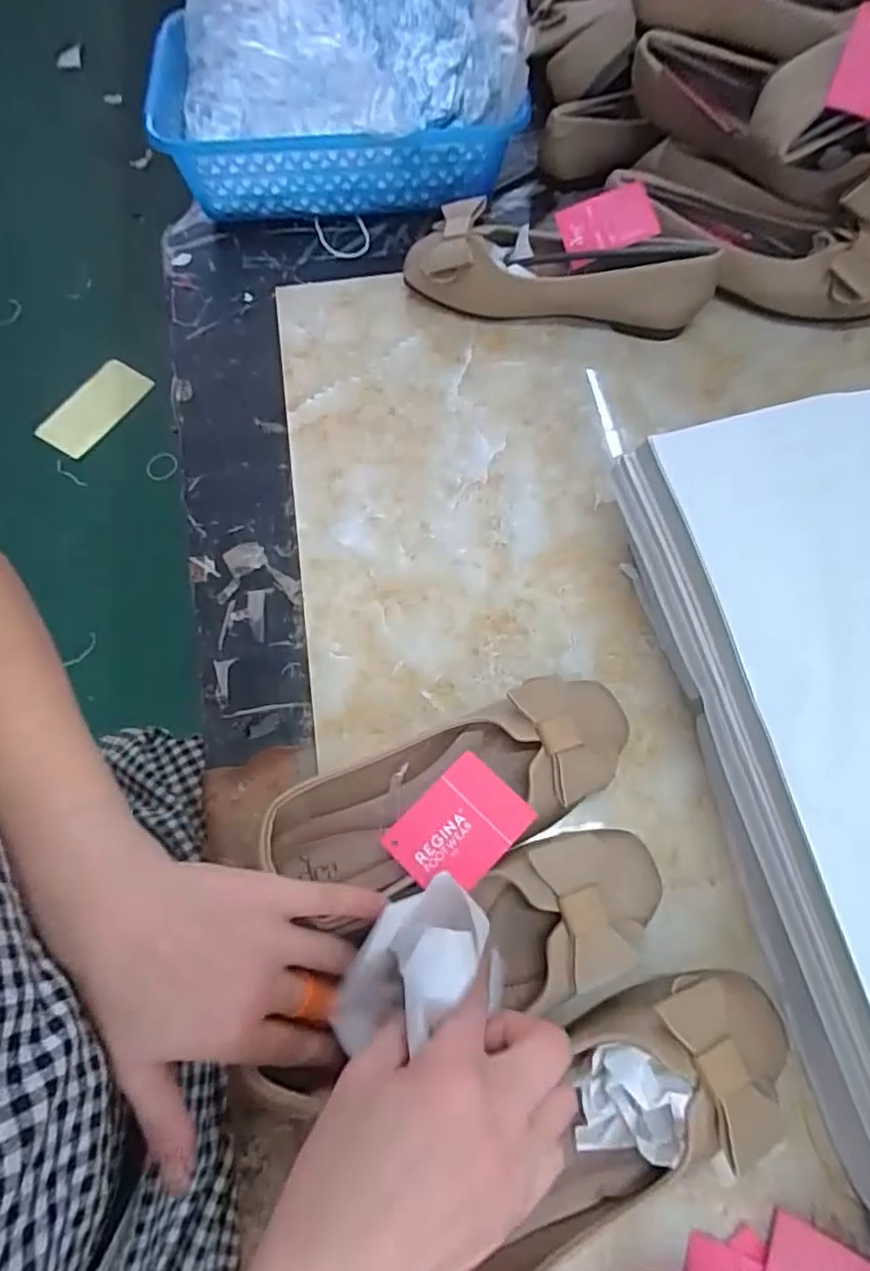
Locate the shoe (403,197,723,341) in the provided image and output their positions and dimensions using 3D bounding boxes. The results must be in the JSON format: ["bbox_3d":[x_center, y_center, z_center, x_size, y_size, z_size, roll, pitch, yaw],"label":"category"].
[{"bbox_3d":[0.102,-0.303,0.525,0.249,0.061,0.068,7,69,4],"label":"shoe"}]

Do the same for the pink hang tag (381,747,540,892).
[{"bbox_3d":[0.014,0.109,0.355,0.071,0.004,0.054,-43,68,-15],"label":"pink hang tag"}]

